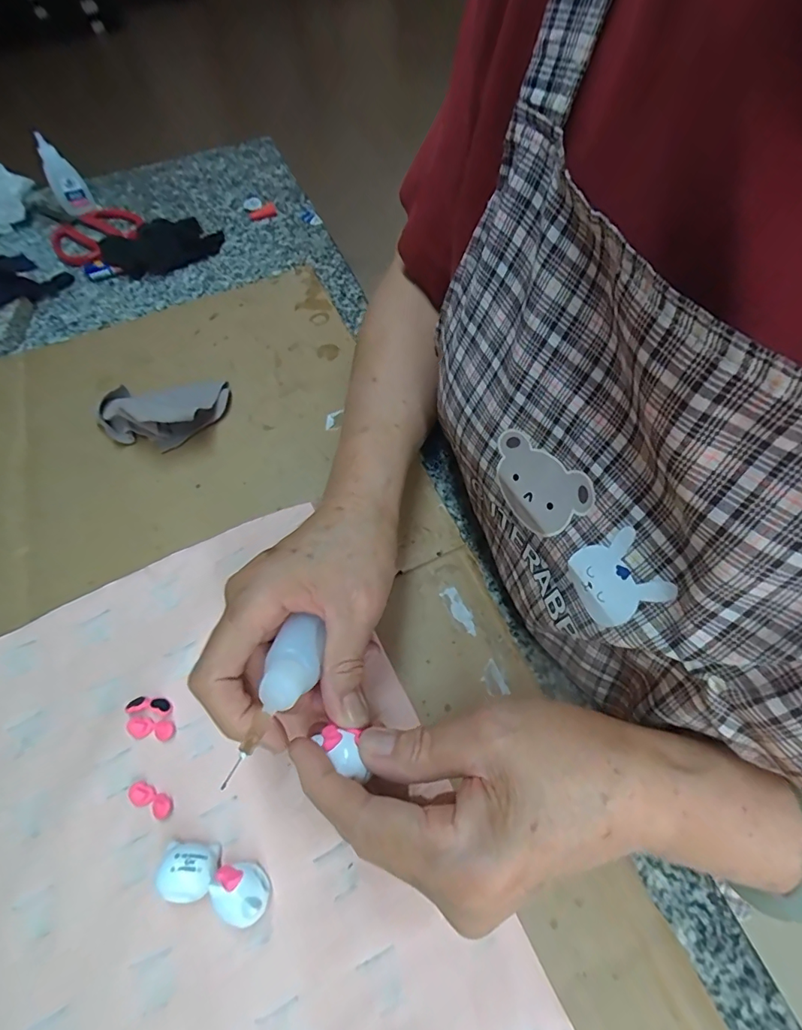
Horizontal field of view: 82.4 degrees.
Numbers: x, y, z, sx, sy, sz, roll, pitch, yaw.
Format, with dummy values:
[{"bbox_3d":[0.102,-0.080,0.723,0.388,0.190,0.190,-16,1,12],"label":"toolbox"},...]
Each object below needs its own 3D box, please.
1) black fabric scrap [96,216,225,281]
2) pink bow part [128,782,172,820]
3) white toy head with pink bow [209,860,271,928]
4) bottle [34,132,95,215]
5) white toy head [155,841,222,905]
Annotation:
[{"bbox_3d":[-0.245,-0.278,0.467,0.117,0.034,0.058,-25,63,-12],"label":"black fabric scrap"},{"bbox_3d":[-0.127,0.144,0.232,0.025,0.006,0.010,20,63,13],"label":"pink bow part"},{"bbox_3d":[-0.071,0.169,0.207,0.020,0.020,0.025,-38,66,-18],"label":"white toy head with pink bow"},{"bbox_3d":[-0.369,-0.369,0.499,0.032,0.074,0.022,-32,64,-15],"label":"bottle"},{"bbox_3d":[-0.096,0.163,0.211,0.025,0.022,0.020,3,61,4],"label":"white toy head"}]

